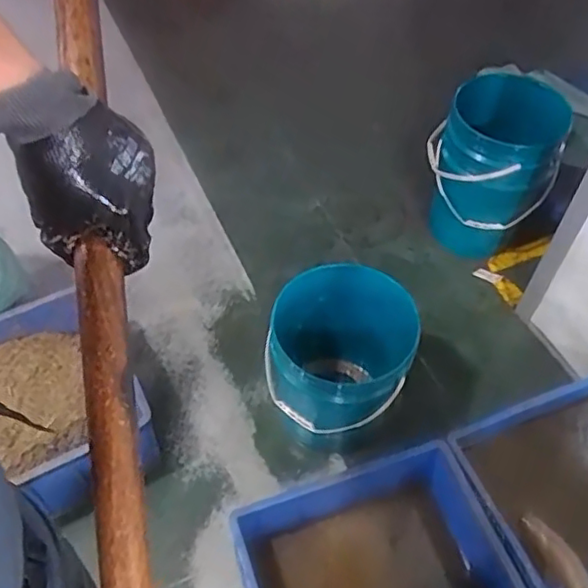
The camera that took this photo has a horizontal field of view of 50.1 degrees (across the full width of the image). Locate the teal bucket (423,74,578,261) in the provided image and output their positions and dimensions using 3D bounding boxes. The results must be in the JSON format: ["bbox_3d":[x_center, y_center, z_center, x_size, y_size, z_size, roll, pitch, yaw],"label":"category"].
[{"bbox_3d":[0.541,-0.334,1.766,0.338,0.439,0.292,19,55,13],"label":"teal bucket"}]

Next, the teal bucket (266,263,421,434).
[{"bbox_3d":[0.093,0.167,1.421,0.304,0.374,0.295,0,53,0],"label":"teal bucket"}]

